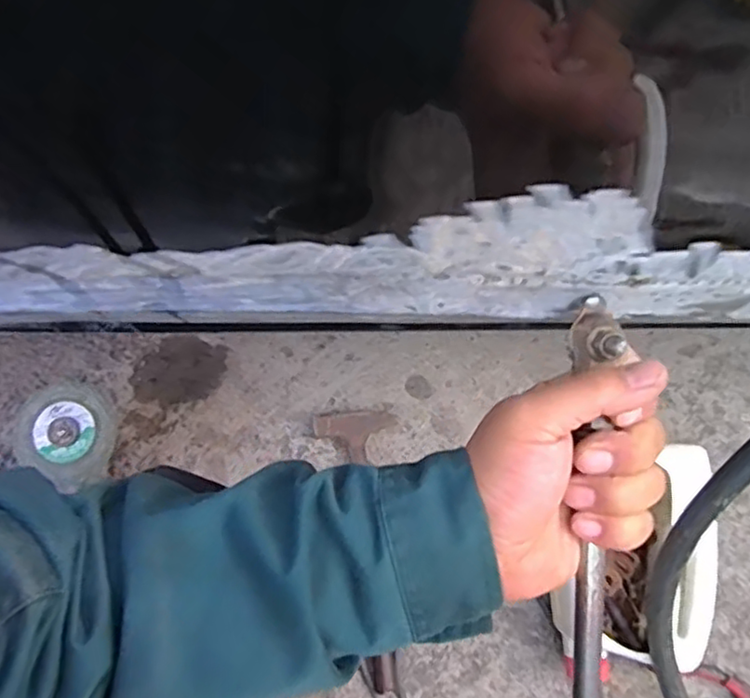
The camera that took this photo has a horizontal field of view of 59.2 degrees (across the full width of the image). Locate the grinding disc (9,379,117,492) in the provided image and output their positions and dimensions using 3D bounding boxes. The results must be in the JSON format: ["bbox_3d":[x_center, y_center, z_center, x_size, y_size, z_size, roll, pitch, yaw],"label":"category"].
[{"bbox_3d":[-0.303,0.082,0.651,0.097,0.012,0.093,0,78,-2],"label":"grinding disc"}]

